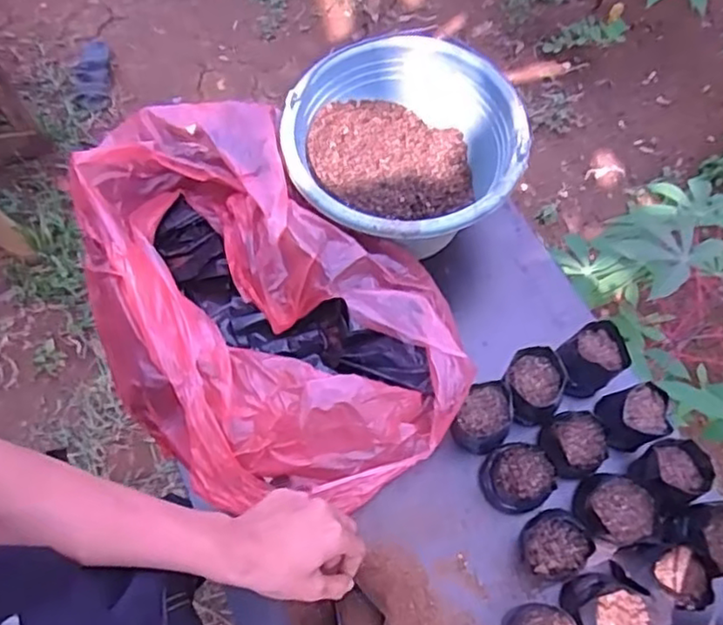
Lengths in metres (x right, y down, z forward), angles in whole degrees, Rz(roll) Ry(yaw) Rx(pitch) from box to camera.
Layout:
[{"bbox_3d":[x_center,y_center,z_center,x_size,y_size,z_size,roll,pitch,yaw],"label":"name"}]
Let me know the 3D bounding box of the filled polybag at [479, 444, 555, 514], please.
[{"bbox_3d":[0.159,0.171,0.660,0.068,0.052,0.065,0,69,-1],"label":"filled polybag"}]

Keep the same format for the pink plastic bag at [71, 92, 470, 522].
[{"bbox_3d":[-0.110,-0.001,0.658,0.288,0.144,0.422,-41,75,-15],"label":"pink plastic bag"}]

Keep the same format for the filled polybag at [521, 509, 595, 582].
[{"bbox_3d":[0.186,0.229,0.626,0.058,0.061,0.063,0,69,-1],"label":"filled polybag"}]

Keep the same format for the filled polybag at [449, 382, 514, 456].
[{"bbox_3d":[0.128,0.112,0.675,0.055,0.071,0.066,27,71,9],"label":"filled polybag"}]

